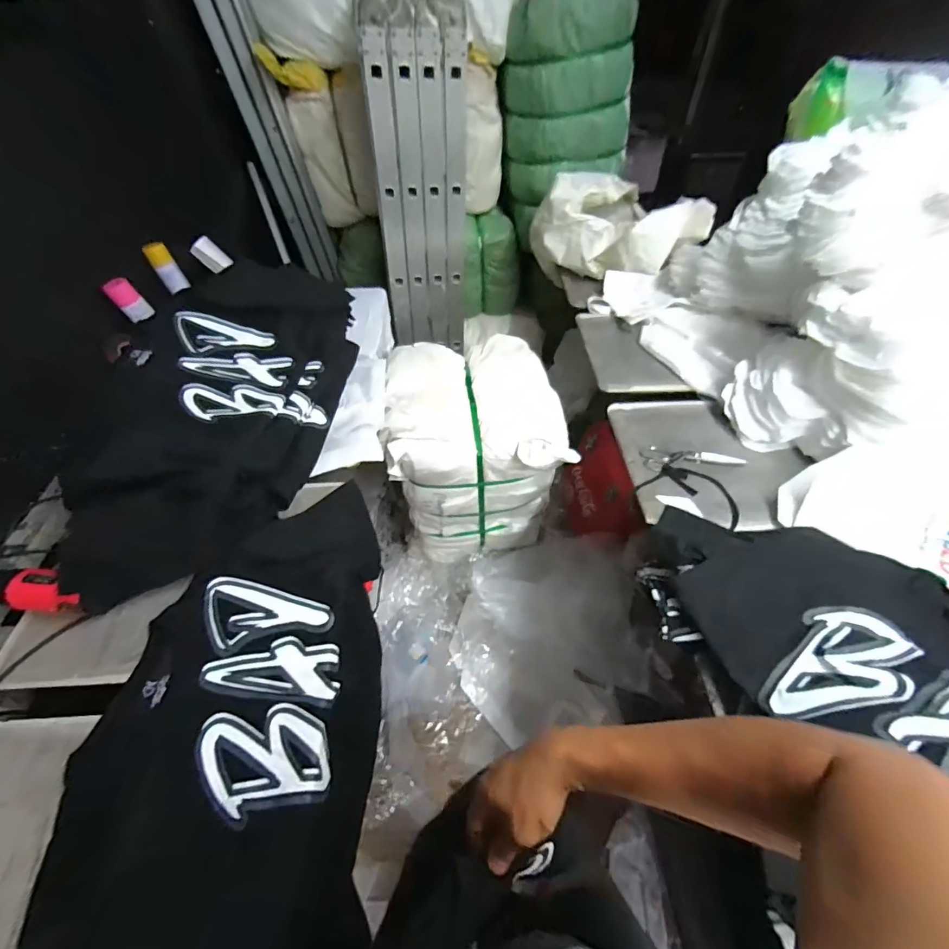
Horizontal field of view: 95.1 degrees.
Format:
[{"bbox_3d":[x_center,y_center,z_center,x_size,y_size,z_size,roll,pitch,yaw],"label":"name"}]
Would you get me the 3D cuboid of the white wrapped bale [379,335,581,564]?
[{"bbox_3d":[0.001,-0.036,1.469,0.489,0.654,0.425,-4,49,-3],"label":"white wrapped bale"}]

